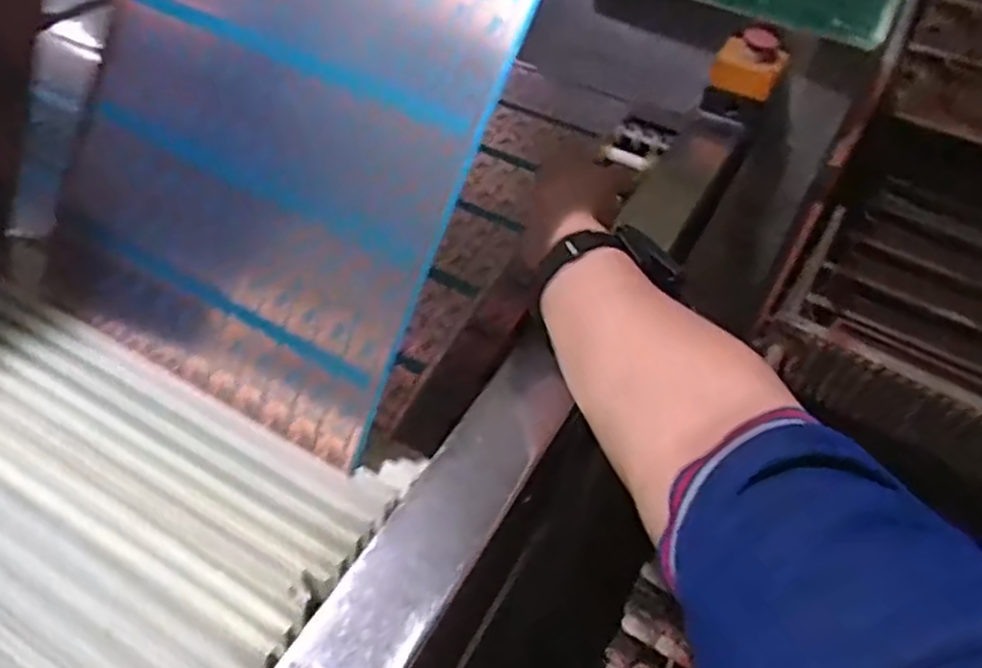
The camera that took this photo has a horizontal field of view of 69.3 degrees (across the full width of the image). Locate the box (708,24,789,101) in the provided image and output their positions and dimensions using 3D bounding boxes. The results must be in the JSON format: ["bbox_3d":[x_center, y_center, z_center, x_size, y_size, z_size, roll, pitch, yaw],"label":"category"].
[{"bbox_3d":[0.296,-0.303,0.825,0.077,0.081,0.062,20,47,12],"label":"box"}]

